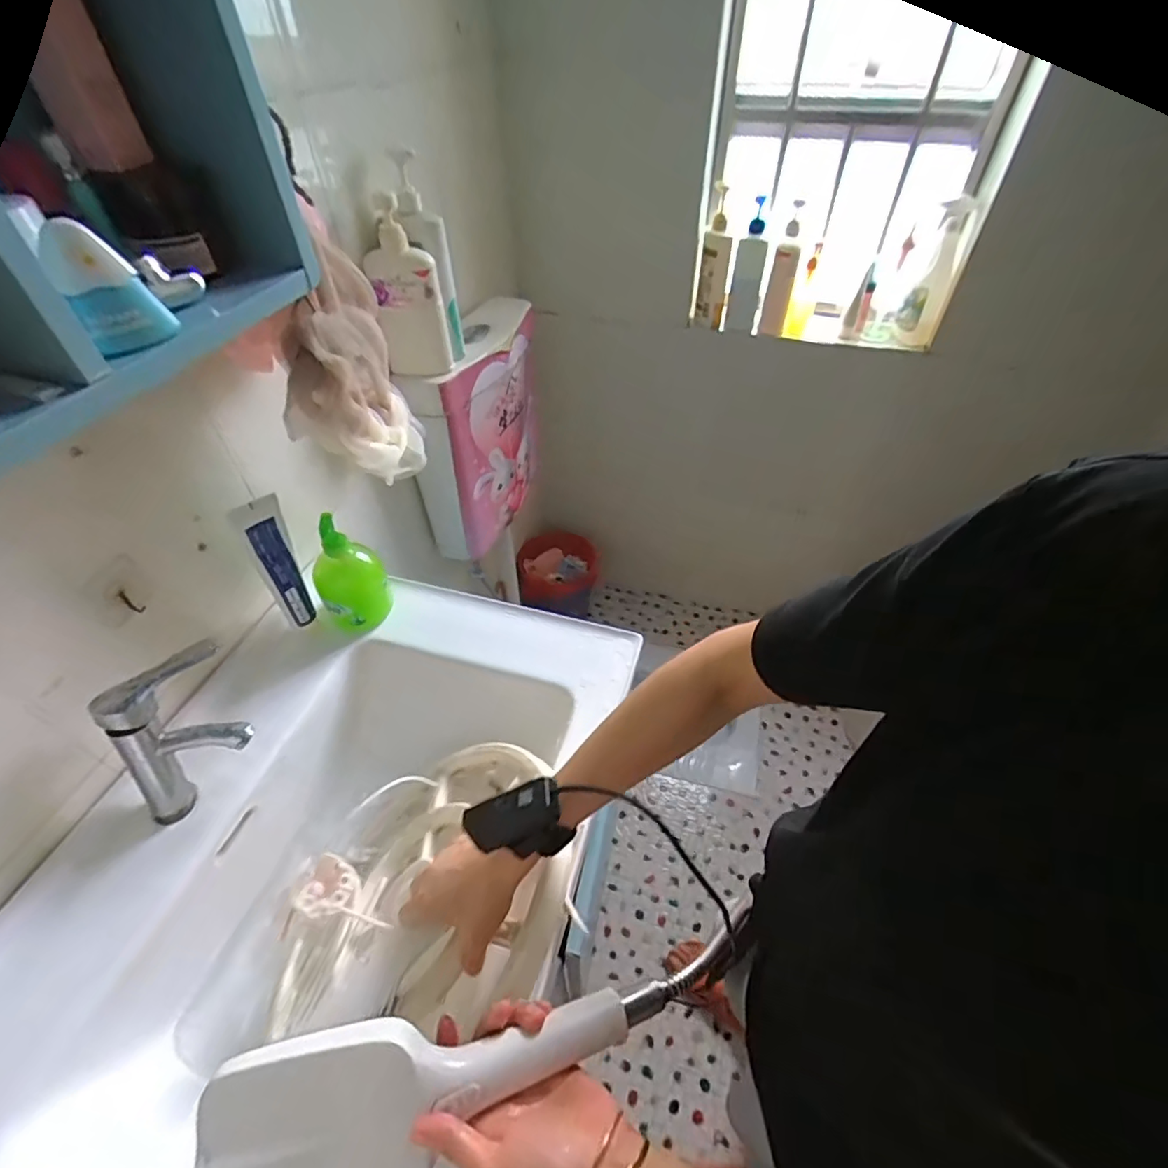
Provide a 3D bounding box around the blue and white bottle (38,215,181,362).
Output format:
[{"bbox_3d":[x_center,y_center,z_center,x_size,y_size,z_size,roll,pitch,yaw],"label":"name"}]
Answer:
[{"bbox_3d":[-0.302,-0.188,0.357,0.051,0.071,0.022,-27,52,-23],"label":"blue and white bottle"}]

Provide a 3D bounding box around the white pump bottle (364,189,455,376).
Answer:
[{"bbox_3d":[-0.251,-0.410,0.806,0.085,0.209,0.062,17,49,16],"label":"white pump bottle"}]

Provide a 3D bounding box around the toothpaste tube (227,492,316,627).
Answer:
[{"bbox_3d":[-0.349,-0.020,0.645,0.046,0.178,0.024,-33,54,-27],"label":"toothpaste tube"}]

